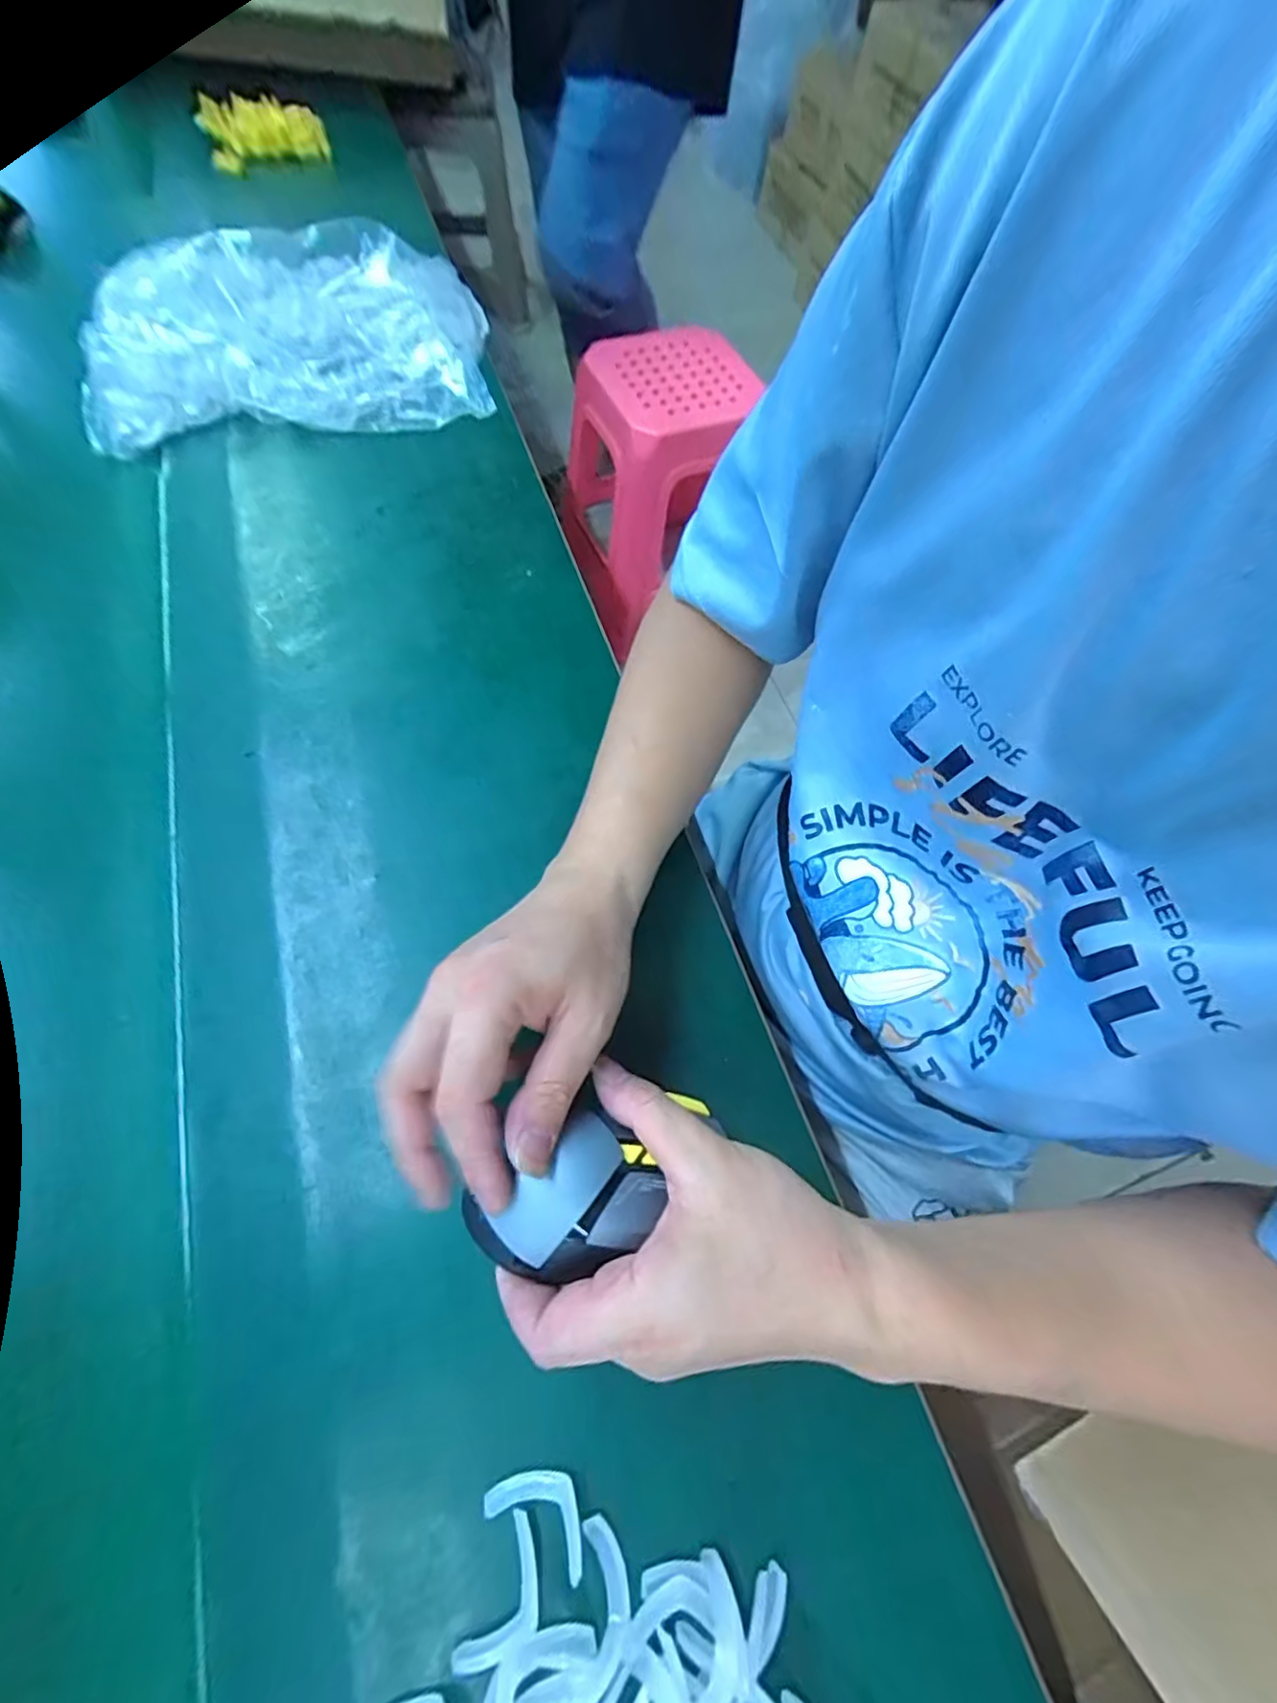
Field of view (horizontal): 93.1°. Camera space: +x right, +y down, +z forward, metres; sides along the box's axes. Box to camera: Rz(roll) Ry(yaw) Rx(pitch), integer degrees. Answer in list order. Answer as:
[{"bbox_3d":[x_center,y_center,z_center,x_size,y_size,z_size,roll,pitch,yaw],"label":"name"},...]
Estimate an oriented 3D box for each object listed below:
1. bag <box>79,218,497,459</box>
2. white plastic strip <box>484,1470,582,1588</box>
[{"bbox_3d":[-0.334,-0.500,0.570,0.346,0.050,0.311,-10,66,-10],"label":"bag"},{"bbox_3d":[-0.039,0.267,0.247,0.046,0.006,0.023,13,46,22],"label":"white plastic strip"}]

